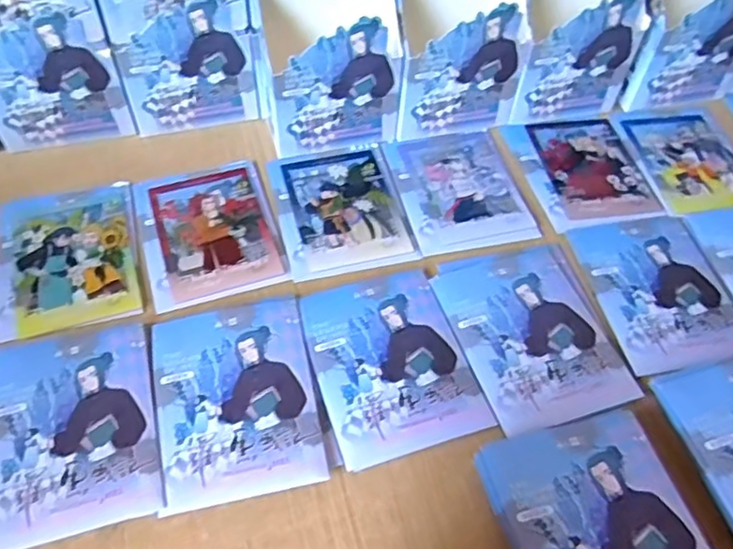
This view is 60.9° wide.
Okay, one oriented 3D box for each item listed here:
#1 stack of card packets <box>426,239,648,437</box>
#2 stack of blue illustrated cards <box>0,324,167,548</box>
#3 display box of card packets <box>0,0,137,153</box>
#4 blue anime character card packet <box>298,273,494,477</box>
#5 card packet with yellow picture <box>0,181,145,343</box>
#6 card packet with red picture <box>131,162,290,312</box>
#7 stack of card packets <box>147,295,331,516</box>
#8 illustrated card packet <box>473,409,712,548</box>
[{"bbox_3d":[0.128,0.041,0.482,0.116,0.011,0.151,-11,58,-10],"label":"stack of card packets"},{"bbox_3d":[-0.204,0.103,0.423,0.115,0.007,0.142,-12,58,-11],"label":"stack of blue illustrated cards"},{"bbox_3d":[-0.288,-0.210,0.551,0.122,0.156,0.104,-14,57,-11],"label":"display box of card packets"},{"bbox_3d":[0.017,0.061,0.462,0.109,0.004,0.142,-15,59,-12],"label":"blue anime character card packet"},{"bbox_3d":[-0.247,-0.017,0.514,0.112,0.011,0.148,-13,58,-11],"label":"card packet with yellow picture"},{"bbox_3d":[-0.135,-0.039,0.535,0.110,0.005,0.142,-15,59,-12],"label":"card packet with red picture"},{"bbox_3d":[-0.093,0.084,0.442,0.110,0.006,0.146,-11,58,-10],"label":"stack of card packets"},{"bbox_3d":[0.144,0.161,0.382,0.112,0.034,0.142,-11,58,-10],"label":"illustrated card packet"}]

